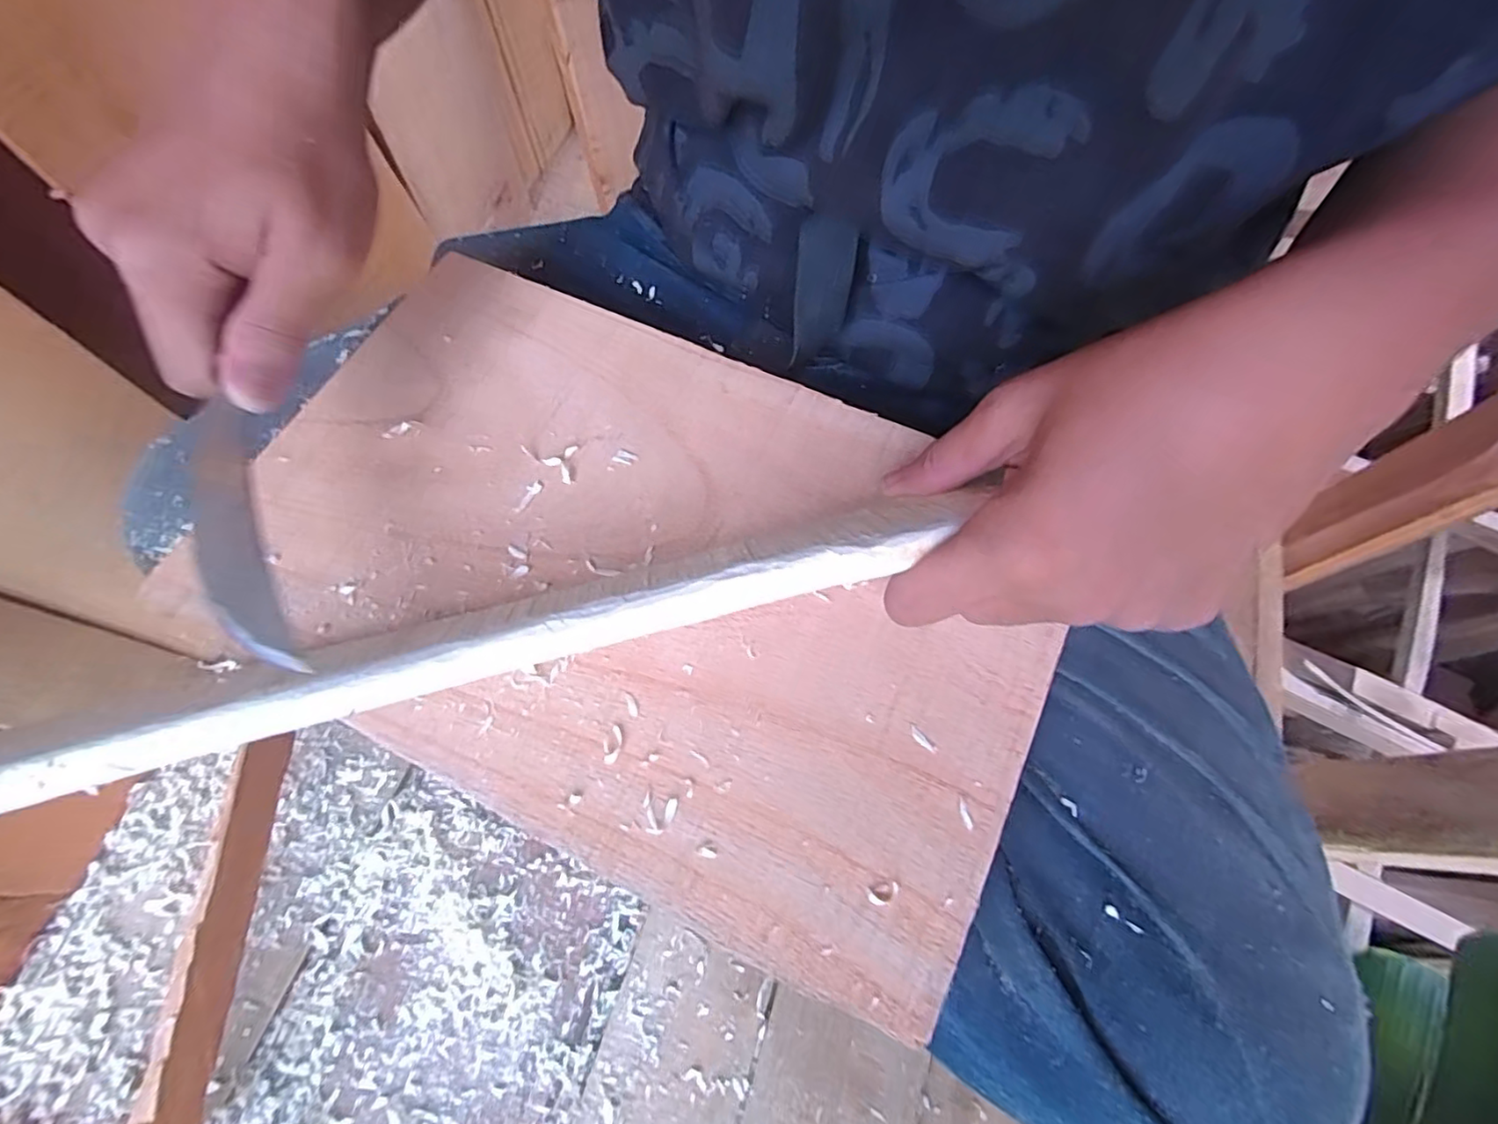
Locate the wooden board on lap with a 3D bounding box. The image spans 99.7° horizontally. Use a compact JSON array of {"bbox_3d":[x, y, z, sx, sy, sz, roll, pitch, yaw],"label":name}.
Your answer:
[{"bbox_3d":[-0.048,-0.004,0.248,0.319,0.007,0.202,23,70,11],"label":"wooden board on lap"}]

